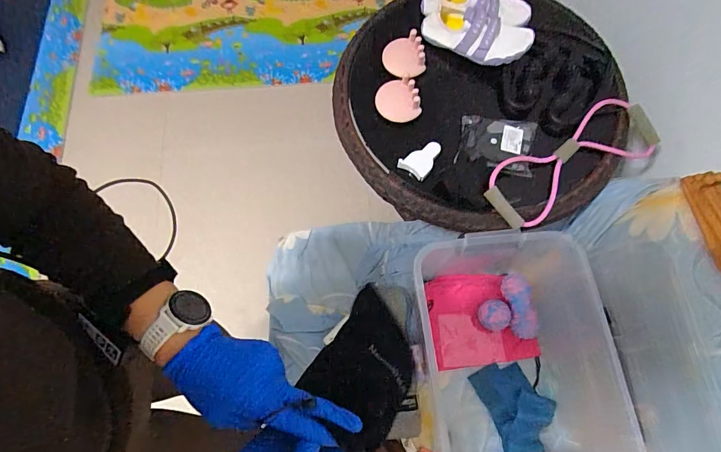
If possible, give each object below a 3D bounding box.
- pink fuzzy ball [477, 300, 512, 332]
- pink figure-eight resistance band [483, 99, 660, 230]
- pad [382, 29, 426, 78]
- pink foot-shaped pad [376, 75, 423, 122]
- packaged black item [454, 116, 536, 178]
[{"bbox_3d":[0.302,0.204,0.908,0.067,0.069,0.068,0,71,0],"label":"pink fuzzy ball"},{"bbox_3d":[0.429,-0.134,0.805,0.395,0.042,0.137,-29,73,-9],"label":"pink figure-eight resistance band"},{"bbox_3d":[0.097,-0.382,0.898,0.090,0.044,0.092,-13,71,-4],"label":"pad"},{"bbox_3d":[0.079,-0.273,0.857,0.087,0.041,0.096,-17,71,-6],"label":"pink foot-shaped pad"},{"bbox_3d":[0.281,-0.172,0.820,0.151,0.017,0.129,11,71,4],"label":"packaged black item"}]

